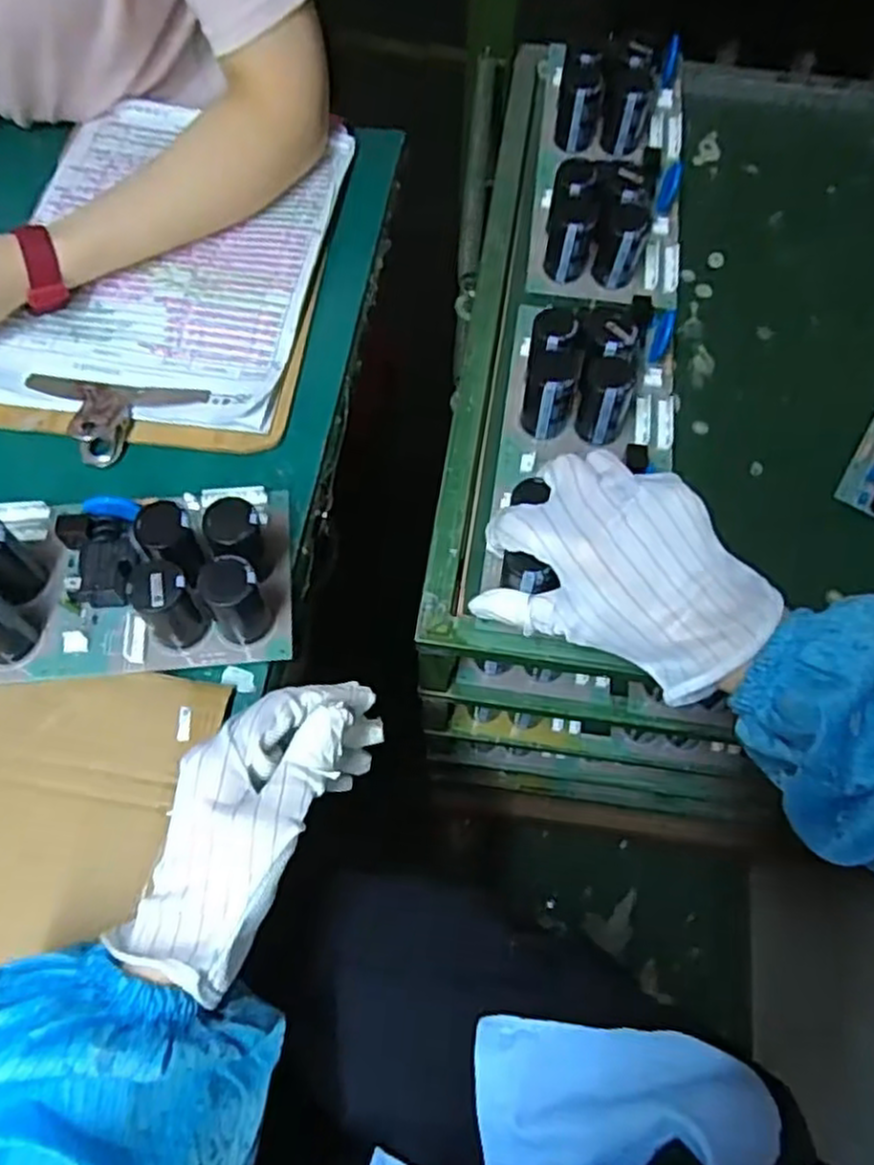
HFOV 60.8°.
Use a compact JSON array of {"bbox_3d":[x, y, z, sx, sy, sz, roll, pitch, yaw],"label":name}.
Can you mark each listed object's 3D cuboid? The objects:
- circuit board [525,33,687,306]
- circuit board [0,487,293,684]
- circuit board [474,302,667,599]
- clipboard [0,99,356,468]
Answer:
[{"bbox_3d":[0.136,-0.331,0.569,0.114,0.058,0.261,7,67,2],"label":"circuit board"},{"bbox_3d":[-0.217,-0.006,0.402,0.266,0.056,0.113,-5,67,-3],"label":"circuit board"},{"bbox_3d":[0.106,-0.139,0.490,0.110,0.062,0.141,8,67,2],"label":"circuit board"},{"bbox_3d":[-0.189,-0.226,0.528,0.214,0.022,0.308,7,67,2],"label":"clipboard"}]

